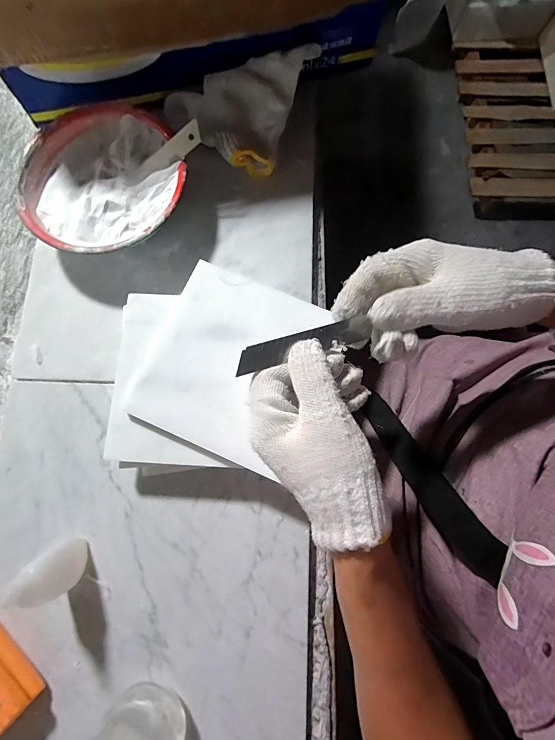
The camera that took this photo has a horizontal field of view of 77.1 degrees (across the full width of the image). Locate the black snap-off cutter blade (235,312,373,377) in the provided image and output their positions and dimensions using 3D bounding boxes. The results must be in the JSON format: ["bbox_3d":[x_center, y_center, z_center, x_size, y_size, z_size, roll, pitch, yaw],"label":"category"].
[{"bbox_3d":[0.018,-0.018,0.237,0.094,0.005,0.018,-16,77,-11],"label":"black snap-off cutter blade"}]

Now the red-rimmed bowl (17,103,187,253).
[{"bbox_3d":[-0.176,-0.187,0.369,0.156,0.053,0.163,0,77,2],"label":"red-rimmed bowl"}]

